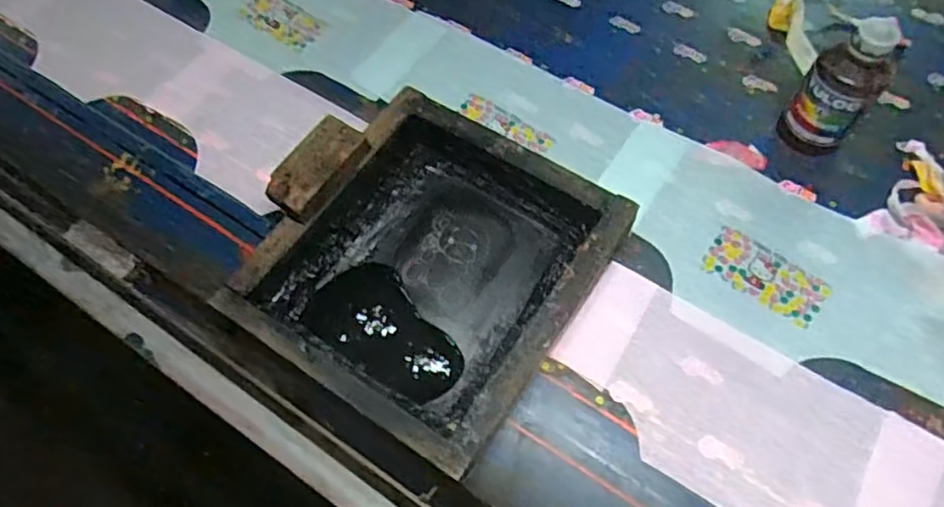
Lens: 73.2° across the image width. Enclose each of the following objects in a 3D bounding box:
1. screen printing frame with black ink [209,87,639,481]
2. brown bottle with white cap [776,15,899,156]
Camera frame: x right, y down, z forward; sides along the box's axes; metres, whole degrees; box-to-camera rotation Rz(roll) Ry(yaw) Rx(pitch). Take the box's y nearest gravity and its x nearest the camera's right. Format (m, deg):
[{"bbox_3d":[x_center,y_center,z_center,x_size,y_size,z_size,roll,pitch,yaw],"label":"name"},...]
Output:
[{"bbox_3d":[-0.044,0.002,0.523,0.258,0.068,0.258,31,67,17],"label":"screen printing frame with black ink"},{"bbox_3d":[0.317,-0.141,0.551,0.062,0.125,0.053,35,68,18],"label":"brown bottle with white cap"}]

